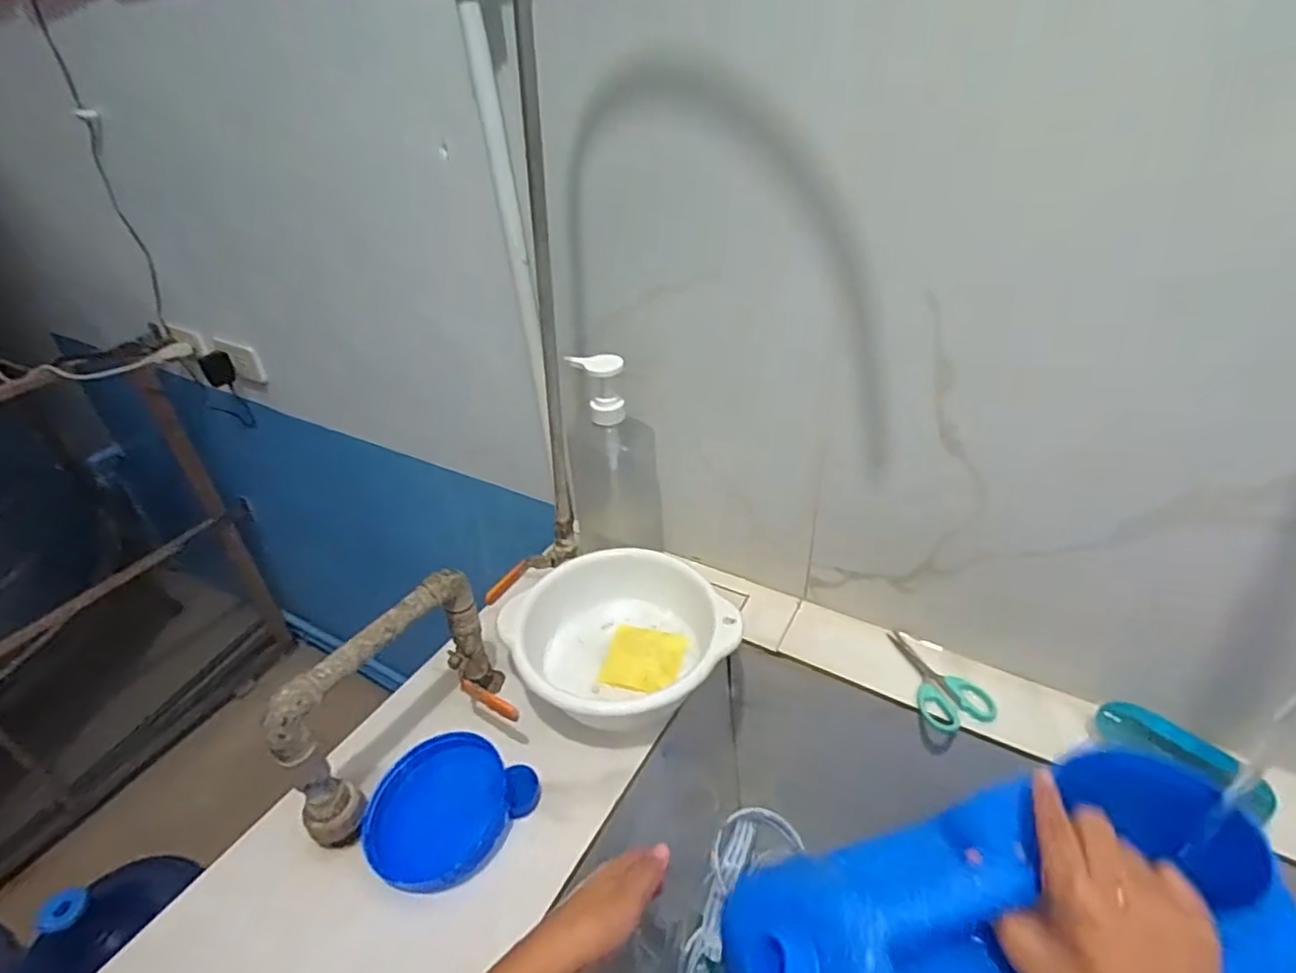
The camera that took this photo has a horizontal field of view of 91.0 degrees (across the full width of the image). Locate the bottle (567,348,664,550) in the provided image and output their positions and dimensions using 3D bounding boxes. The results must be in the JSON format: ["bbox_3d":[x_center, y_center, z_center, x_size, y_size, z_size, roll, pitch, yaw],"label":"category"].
[{"bbox_3d":[-0.035,-0.026,0.701,0.090,0.245,0.061,8,37,17],"label":"bottle"}]

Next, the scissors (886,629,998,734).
[{"bbox_3d":[0.276,0.190,0.627,0.062,0.009,0.117,-20,39,-22],"label":"scissors"}]

